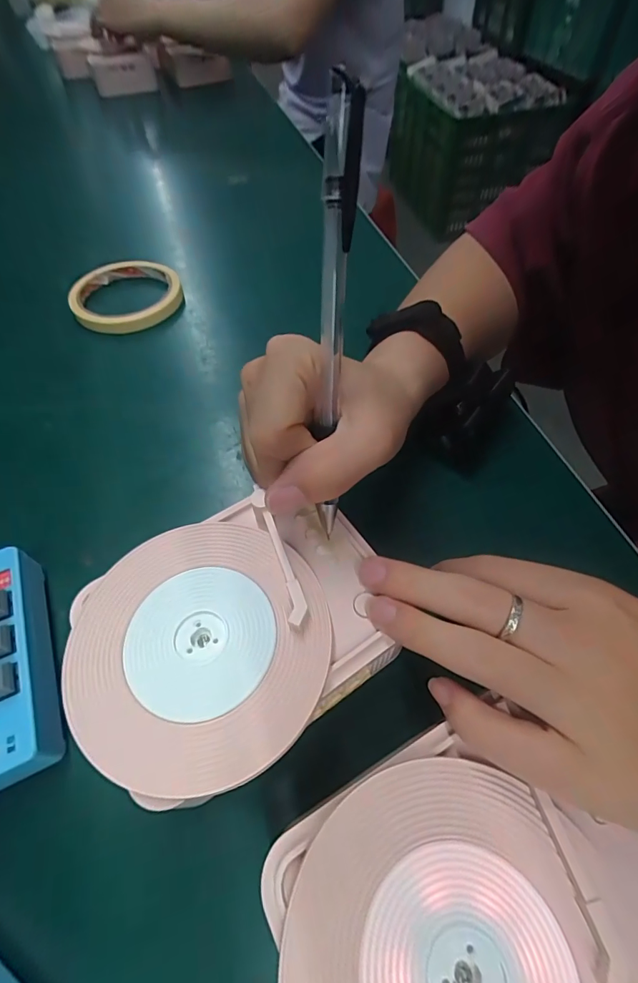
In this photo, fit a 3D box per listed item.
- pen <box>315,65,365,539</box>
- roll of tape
[{"bbox_3d":[0.006,-0.054,0.164,0.010,0.157,0.006,5,26,6],"label":"pen"},{"bbox_3d":[-0.169,-0.172,0.374,0.089,0.015,0.087,-1,57,2],"label":"roll of tape"}]

